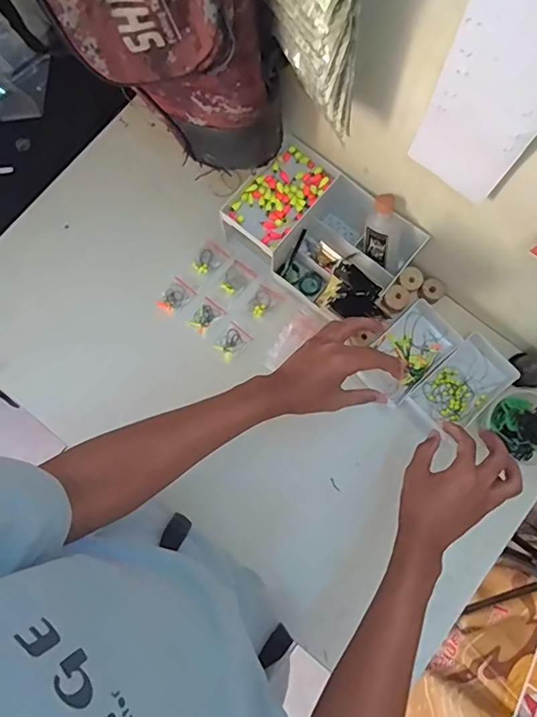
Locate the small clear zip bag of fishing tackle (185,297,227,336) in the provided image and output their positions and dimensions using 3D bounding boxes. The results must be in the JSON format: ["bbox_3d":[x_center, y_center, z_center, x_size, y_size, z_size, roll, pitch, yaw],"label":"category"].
[{"bbox_3d":[-0.088,-0.058,0.694,0.036,0.004,0.047,39,81,6],"label":"small clear zip bag of fishing tackle"}]

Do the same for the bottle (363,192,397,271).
[{"bbox_3d":[0.144,-0.165,0.638,0.032,0.090,0.030,-5,41,-2],"label":"bottle"}]

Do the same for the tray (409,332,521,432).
[{"bbox_3d":[0.264,0.038,0.672,0.129,0.029,0.086,-43,83,-8],"label":"tray"}]

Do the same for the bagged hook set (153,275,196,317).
[{"bbox_3d":[-0.132,-0.086,0.699,0.037,0.004,0.051,42,81,6],"label":"bagged hook set"}]

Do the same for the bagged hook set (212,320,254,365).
[{"bbox_3d":[-0.051,-0.021,0.691,0.039,0.004,0.049,41,81,6],"label":"bagged hook set"}]

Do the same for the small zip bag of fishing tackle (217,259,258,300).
[{"bbox_3d":[-0.046,-0.111,0.706,0.039,0.004,0.051,40,81,6],"label":"small zip bag of fishing tackle"}]

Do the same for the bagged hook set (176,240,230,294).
[{"bbox_3d":[-0.093,-0.132,0.707,0.043,0.004,0.071,39,81,6],"label":"bagged hook set"}]

